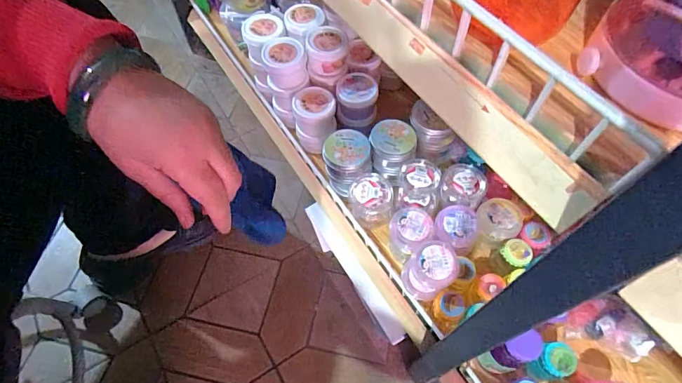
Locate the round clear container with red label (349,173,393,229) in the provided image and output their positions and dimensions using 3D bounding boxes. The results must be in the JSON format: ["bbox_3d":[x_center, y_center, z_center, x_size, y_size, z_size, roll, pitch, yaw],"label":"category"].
[{"bbox_3d":[0.042,0.016,0.573,0.056,0.073,0.056,0,60,-1],"label":"round clear container with red label"}]

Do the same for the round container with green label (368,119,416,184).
[{"bbox_3d":[0.076,-0.062,0.598,0.066,0.059,0.069,15,61,8],"label":"round container with green label"}]

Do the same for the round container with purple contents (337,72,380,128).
[{"bbox_3d":[0.025,-0.152,0.647,0.064,0.060,0.063,0,60,-1],"label":"round container with purple contents"}]

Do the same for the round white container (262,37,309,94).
[{"bbox_3d":[-0.087,-0.197,0.617,0.065,0.061,0.064,1,58,-1],"label":"round white container"}]

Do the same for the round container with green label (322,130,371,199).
[{"bbox_3d":[0.009,-0.042,0.592,0.068,0.086,0.064,0,60,-1],"label":"round container with green label"}]

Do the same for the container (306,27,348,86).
[{"bbox_3d":[-0.022,-0.222,0.639,0.061,0.067,0.059,1,58,-1],"label":"container"}]

